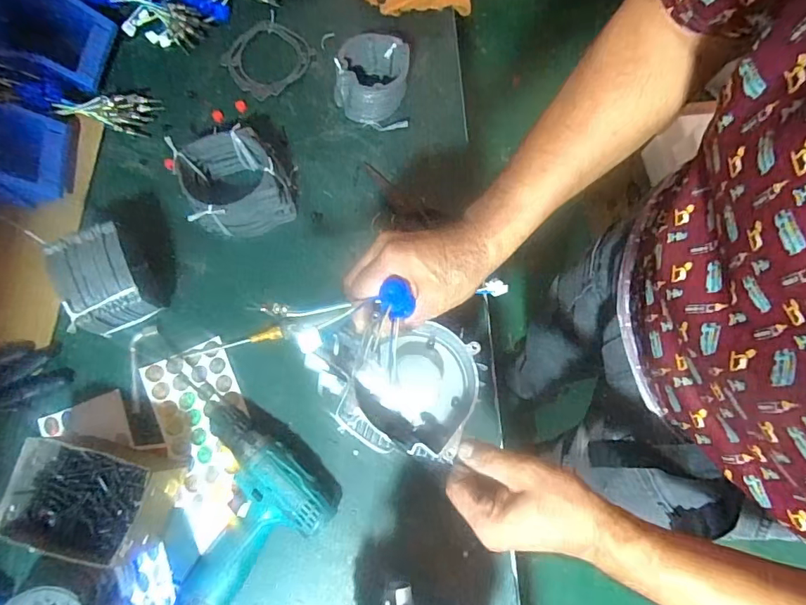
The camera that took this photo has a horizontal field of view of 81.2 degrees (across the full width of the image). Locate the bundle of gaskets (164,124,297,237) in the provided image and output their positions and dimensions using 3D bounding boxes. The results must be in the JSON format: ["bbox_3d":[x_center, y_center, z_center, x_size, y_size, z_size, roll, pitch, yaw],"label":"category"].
[{"bbox_3d":[-0.226,-0.164,0.637,0.131,0.069,0.130,-23,75,-8],"label":"bundle of gaskets"}]

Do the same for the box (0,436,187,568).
[{"bbox_3d":[-0.329,0.209,0.517,0.150,0.087,0.115,14,73,3],"label":"box"}]

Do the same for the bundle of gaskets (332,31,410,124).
[{"bbox_3d":[-0.047,-0.327,0.693,0.107,0.074,0.109,4,73,0],"label":"bundle of gaskets"}]

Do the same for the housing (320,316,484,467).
[{"bbox_3d":[-0.003,0.071,0.428,0.136,0.039,0.116,23,74,5],"label":"housing"}]

